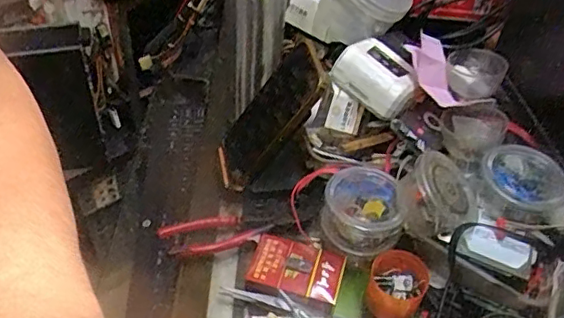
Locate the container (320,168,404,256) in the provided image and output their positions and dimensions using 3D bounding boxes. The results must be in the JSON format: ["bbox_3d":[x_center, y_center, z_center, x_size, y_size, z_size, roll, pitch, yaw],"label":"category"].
[{"bbox_3d":[0.077,0.050,0.554,0.071,0.058,0.077,3,46,-3],"label":"container"}]

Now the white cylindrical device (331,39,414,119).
[{"bbox_3d":[0.096,-0.083,0.580,0.053,0.045,0.079,-32,56,-31],"label":"white cylindrical device"}]

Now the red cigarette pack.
[{"bbox_3d":[0.014,0.101,0.545,0.086,0.024,0.055,9,46,4],"label":"red cigarette pack"}]

